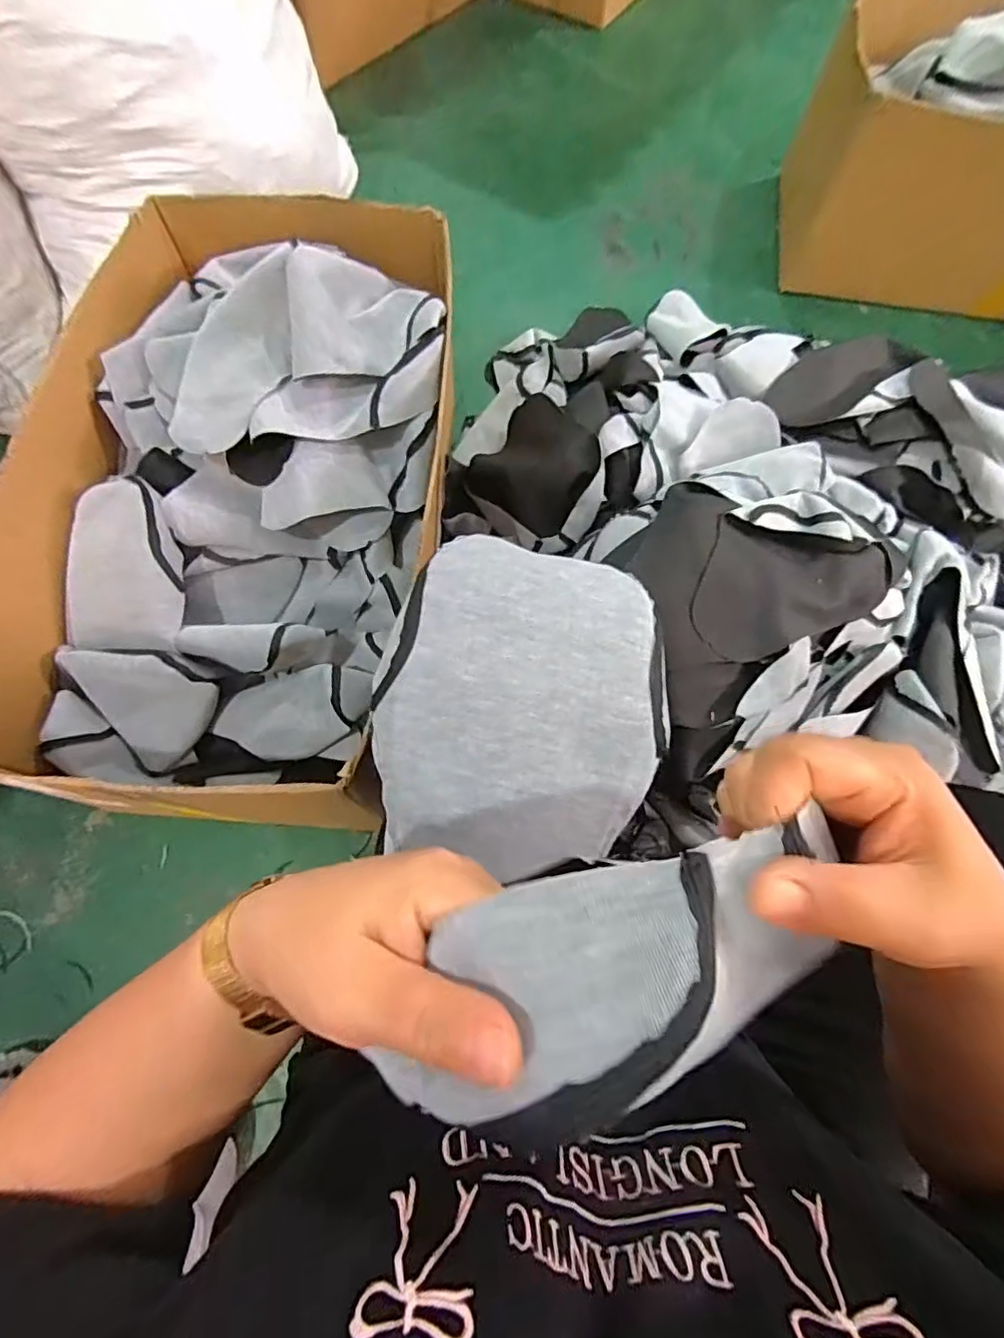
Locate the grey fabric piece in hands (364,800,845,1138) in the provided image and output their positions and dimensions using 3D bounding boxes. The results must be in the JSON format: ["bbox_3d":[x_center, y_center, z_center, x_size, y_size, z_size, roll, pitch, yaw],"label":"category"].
[{"bbox_3d":[0.039,0.085,0.178,0.151,0.032,0.060,-25,71,-11],"label":"grey fabric piece in hands"}]

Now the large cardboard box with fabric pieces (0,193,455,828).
[{"bbox_3d":[-0.318,-0.227,0.768,0.453,0.303,0.803,6,68,1],"label":"large cardboard box with fabric pieces"}]

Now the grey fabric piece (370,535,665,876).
[{"bbox_3d":[0.013,0.022,0.404,0.192,0.057,0.209,-3,68,-2],"label":"grey fabric piece"}]

